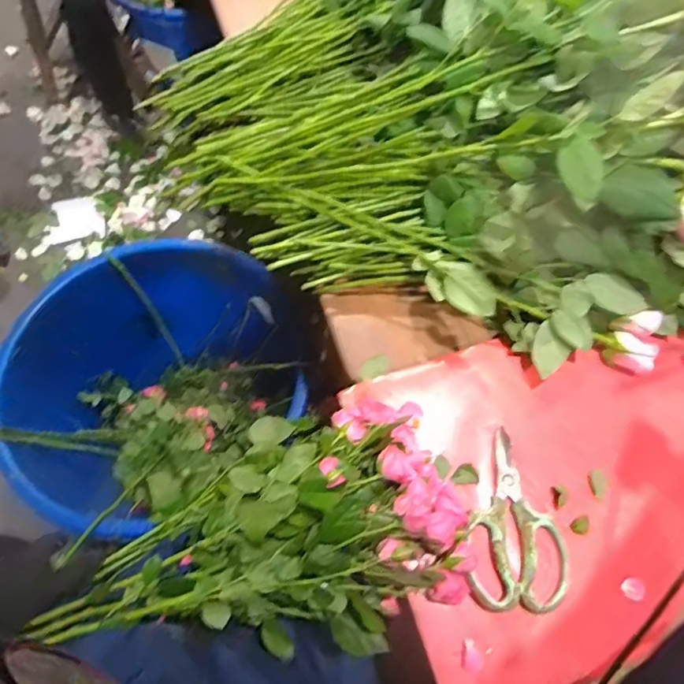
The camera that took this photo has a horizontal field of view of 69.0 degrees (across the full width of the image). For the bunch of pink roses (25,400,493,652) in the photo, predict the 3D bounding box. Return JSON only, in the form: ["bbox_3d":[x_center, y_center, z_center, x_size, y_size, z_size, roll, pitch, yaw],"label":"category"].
[{"bbox_3d":[-0.079,0.172,0.475,0.385,0.123,0.207,-1,64,1],"label":"bunch of pink roses"}]

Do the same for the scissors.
[{"bbox_3d":[0.161,0.164,0.462,0.085,0.022,0.154,7,65,4],"label":"scissors"}]

